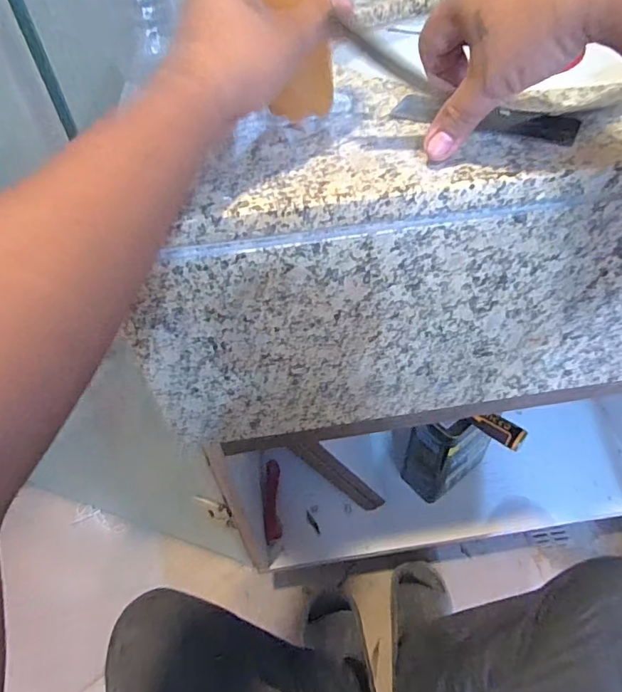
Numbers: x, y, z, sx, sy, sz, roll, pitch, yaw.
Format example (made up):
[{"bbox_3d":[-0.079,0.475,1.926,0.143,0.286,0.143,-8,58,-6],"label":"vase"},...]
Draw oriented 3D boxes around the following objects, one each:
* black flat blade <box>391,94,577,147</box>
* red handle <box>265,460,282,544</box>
[{"bbox_3d":[0.130,-0.174,0.363,0.133,0.006,0.045,18,52,18],"label":"black flat blade"},{"bbox_3d":[-0.075,0.299,0.948,0.029,0.027,0.163,-5,47,0],"label":"red handle"}]

